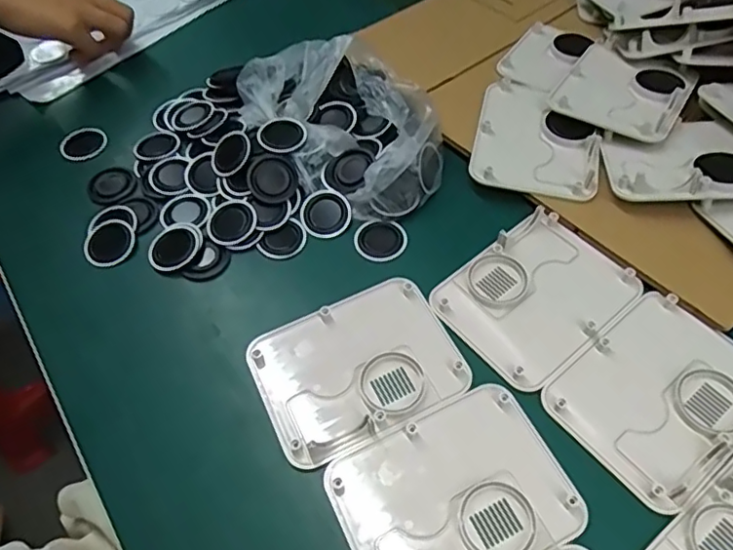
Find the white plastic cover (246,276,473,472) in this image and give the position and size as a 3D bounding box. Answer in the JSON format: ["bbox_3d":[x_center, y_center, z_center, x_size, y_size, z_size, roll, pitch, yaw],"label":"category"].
[{"bbox_3d":[-0.007,0.058,0.376,0.125,0.008,0.098,-23,58,-11],"label":"white plastic cover"}]

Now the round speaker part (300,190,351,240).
[{"bbox_3d":[-0.032,-0.047,0.448,0.037,0.004,0.039,-1,74,5],"label":"round speaker part"}]

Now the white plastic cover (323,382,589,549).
[{"bbox_3d":[0.048,0.124,0.327,0.124,0.009,0.097,-24,58,-12],"label":"white plastic cover"}]

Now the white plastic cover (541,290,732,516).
[{"bbox_3d":[0.181,0.072,0.357,0.121,0.006,0.096,-36,61,-18],"label":"white plastic cover"}]

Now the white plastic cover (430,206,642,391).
[{"bbox_3d":[0.116,0.013,0.400,0.121,0.009,0.095,-36,61,-19],"label":"white plastic cover"}]

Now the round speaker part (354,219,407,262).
[{"bbox_3d":[0.011,-0.026,0.437,0.038,0.004,0.036,-2,56,3],"label":"round speaker part"}]

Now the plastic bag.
[{"bbox_3d":[-0.017,-0.130,0.472,0.120,0.057,0.186,-30,59,-15],"label":"plastic bag"}]

